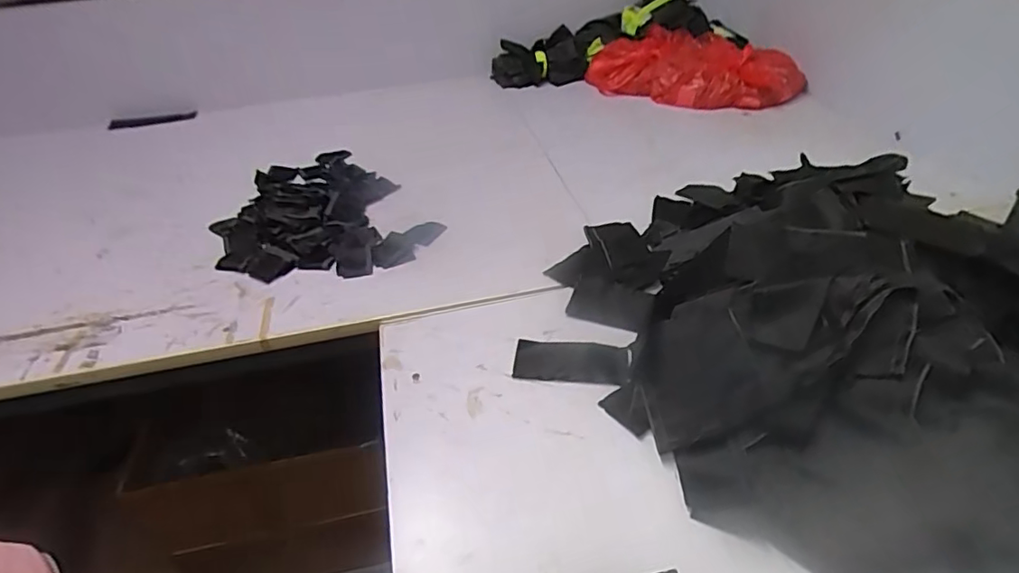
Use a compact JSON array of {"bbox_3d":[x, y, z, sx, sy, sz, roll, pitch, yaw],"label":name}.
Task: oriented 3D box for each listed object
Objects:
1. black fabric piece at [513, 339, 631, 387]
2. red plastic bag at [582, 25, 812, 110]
[{"bbox_3d":[0.063,0.075,0.578,0.115,0.004,0.059,4,38,12],"label":"black fabric piece"},{"bbox_3d":[0.359,-0.434,1.143,0.429,0.096,0.167,12,40,21],"label":"red plastic bag"}]

